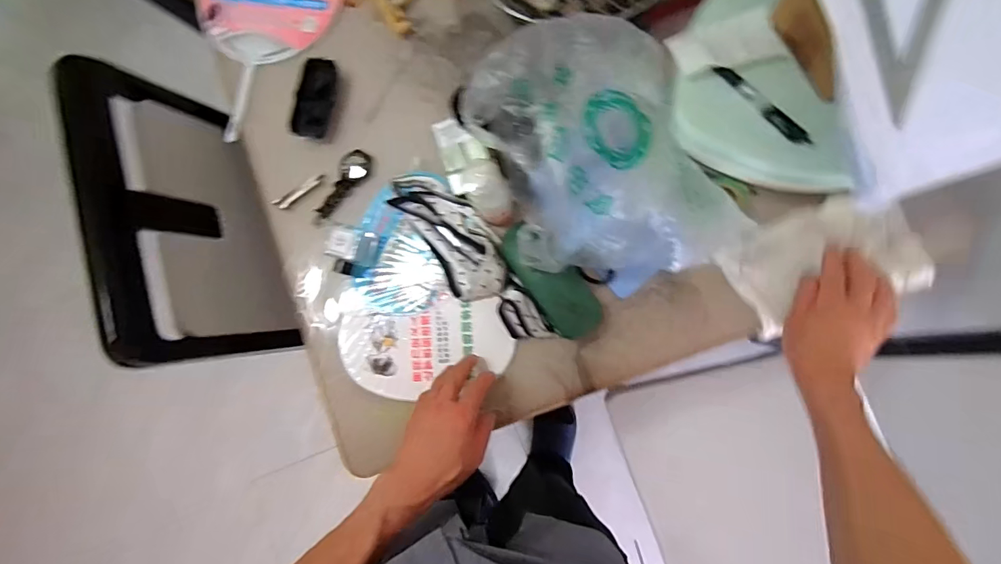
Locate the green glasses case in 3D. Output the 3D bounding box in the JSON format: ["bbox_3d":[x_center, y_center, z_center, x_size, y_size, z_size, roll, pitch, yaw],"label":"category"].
[{"bbox_3d":[0.063,-0.003,0.581,0.068,0.053,0.159,-36,80,3],"label":"green glasses case"}]

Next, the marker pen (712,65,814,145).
[{"bbox_3d":[0.274,-0.186,0.492,0.014,0.010,0.122,-42,80,2],"label":"marker pen"}]

